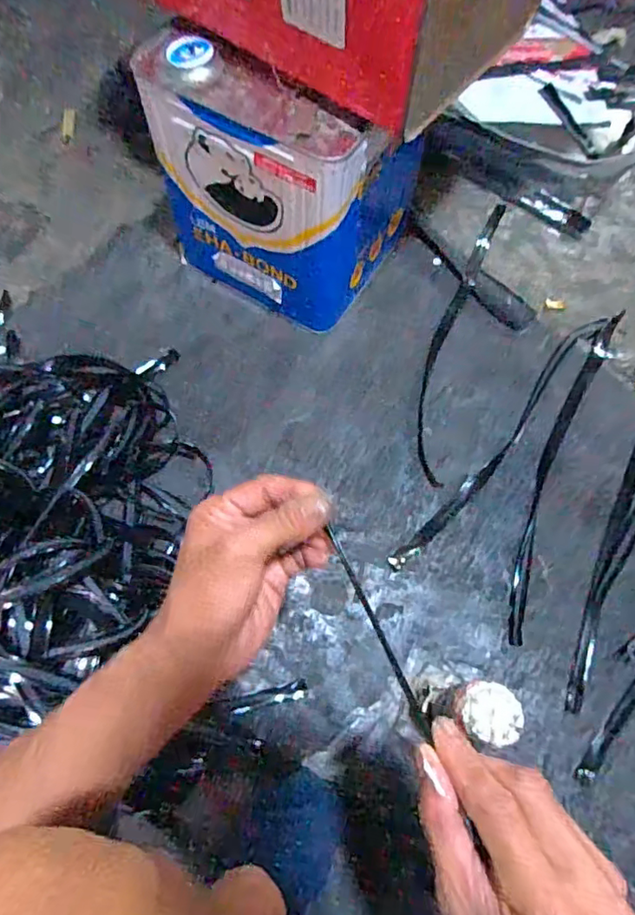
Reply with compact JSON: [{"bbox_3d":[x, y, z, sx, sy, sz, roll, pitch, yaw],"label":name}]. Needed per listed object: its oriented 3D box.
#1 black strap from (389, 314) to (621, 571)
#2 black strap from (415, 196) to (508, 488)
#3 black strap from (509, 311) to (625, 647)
[{"bbox_3d":[0.241,-0.039,0.672,0.037,0.018,0.462,39,73,11],"label":"black strap"},{"bbox_3d":[0.184,-0.177,0.720,0.053,0.024,0.445,16,70,4],"label":"black strap"},{"bbox_3d":[0.296,-0.008,0.662,0.044,0.017,0.463,24,70,7],"label":"black strap"}]

